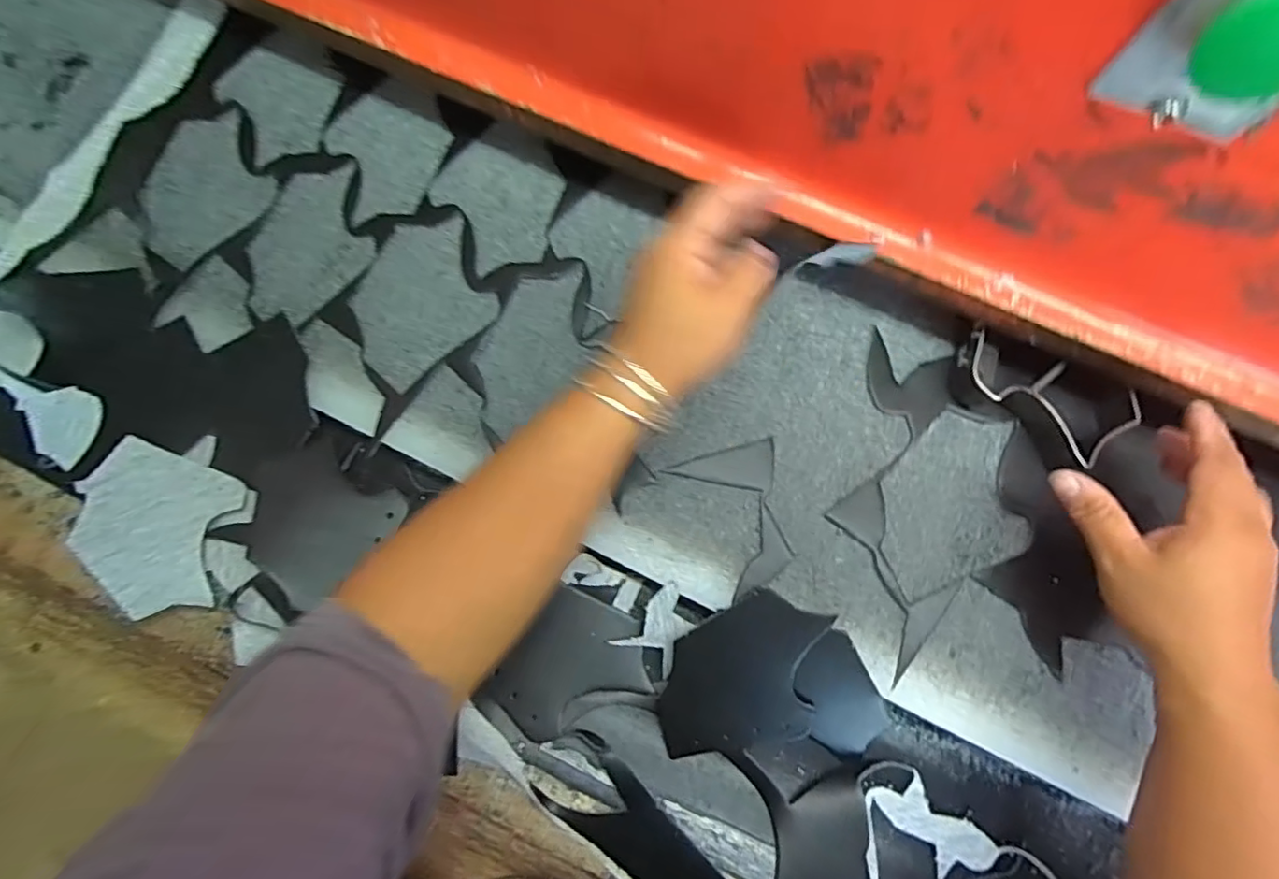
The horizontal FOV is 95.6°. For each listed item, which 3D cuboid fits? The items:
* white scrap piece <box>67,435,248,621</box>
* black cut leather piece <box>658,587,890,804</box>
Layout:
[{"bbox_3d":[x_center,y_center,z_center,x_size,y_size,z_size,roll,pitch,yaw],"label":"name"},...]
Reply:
[{"bbox_3d":[-0.342,0.062,0.412,0.092,0.011,0.116,11,65,-18],"label":"white scrap piece"},{"bbox_3d":[0.093,0.172,0.394,0.140,0.010,0.127,19,101,0],"label":"black cut leather piece"}]

